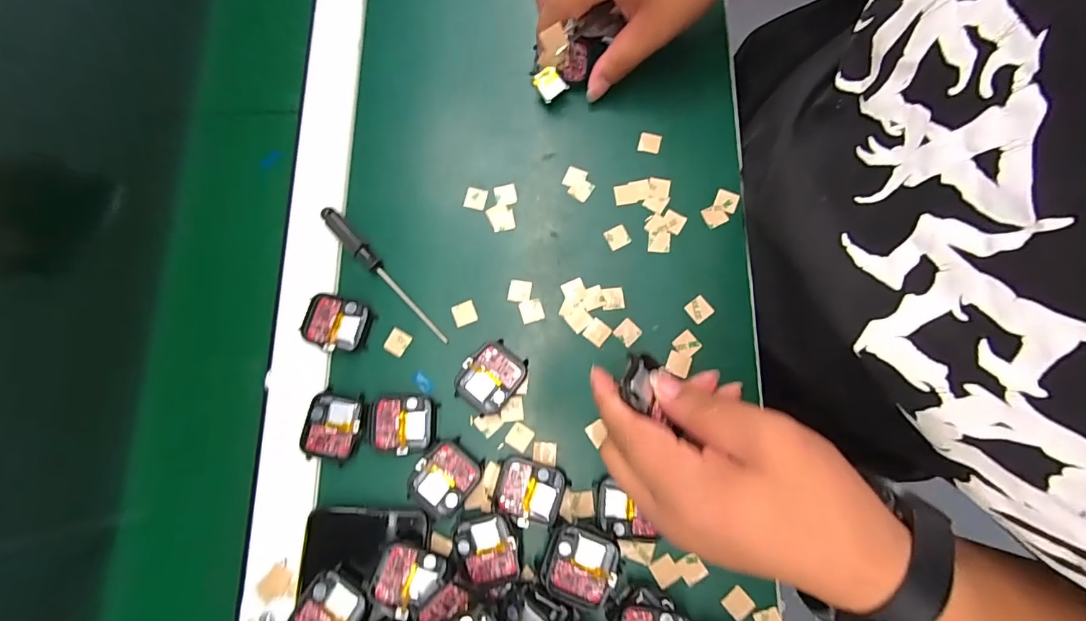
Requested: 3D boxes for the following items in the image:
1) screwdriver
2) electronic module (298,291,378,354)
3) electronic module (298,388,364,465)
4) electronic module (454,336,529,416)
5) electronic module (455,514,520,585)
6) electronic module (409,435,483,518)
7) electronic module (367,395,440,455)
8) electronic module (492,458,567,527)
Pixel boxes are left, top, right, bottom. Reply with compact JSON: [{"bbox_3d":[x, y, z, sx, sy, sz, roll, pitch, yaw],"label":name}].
[{"bbox_3d":[-0.114,-0.026,0.336,0.131,0.012,0.012,44,82,10],"label":"screwdriver"},{"bbox_3d":[-0.145,0.009,0.330,0.045,0.007,0.037,14,78,5],"label":"electronic module"},{"bbox_3d":[-0.140,0.078,0.315,0.038,0.008,0.044,12,78,4],"label":"electronic module"},{"bbox_3d":[-0.036,0.045,0.319,0.036,0.011,0.046,38,81,9],"label":"electronic module"},{"bbox_3d":[-0.034,0.147,0.288,0.035,0.016,0.038,-16,77,-2],"label":"electronic module"},{"bbox_3d":[-0.064,0.109,0.306,0.037,0.007,0.043,38,81,9],"label":"electronic module"},{"bbox_3d":[-0.095,0.076,0.314,0.045,0.008,0.037,-2,77,1],"label":"electronic module"},{"bbox_3d":[-0.009,0.117,0.303,0.042,0.011,0.038,15,78,5],"label":"electronic module"}]

